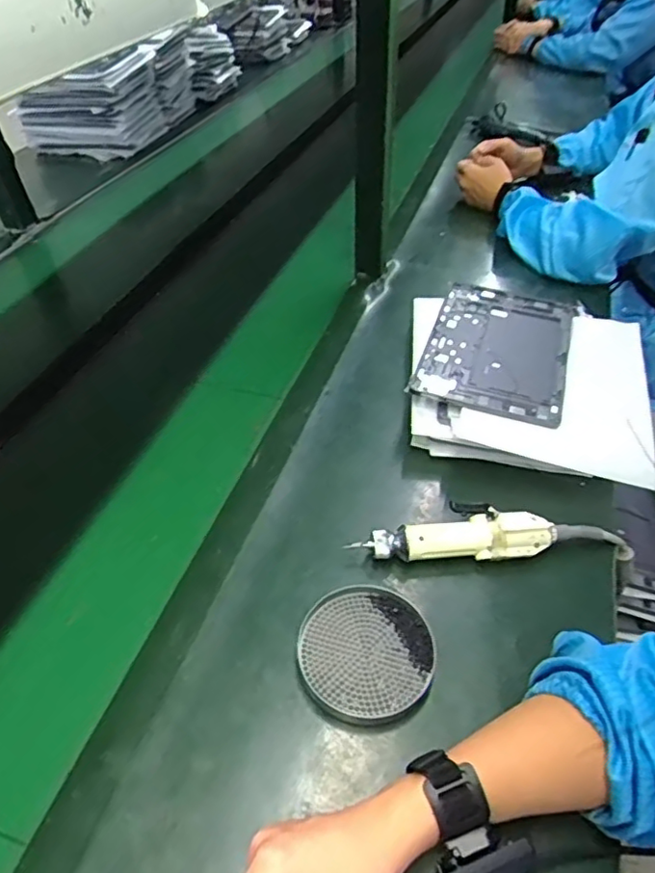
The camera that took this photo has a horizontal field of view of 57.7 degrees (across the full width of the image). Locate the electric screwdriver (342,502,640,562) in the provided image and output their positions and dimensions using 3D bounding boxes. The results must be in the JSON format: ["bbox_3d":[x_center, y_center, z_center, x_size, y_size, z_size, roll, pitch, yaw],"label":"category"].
[{"bbox_3d":[0.168,0.094,0.586,0.271,0.034,0.052,-1,45,-2],"label":"electric screwdriver"}]

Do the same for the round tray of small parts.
[{"bbox_3d":[0.034,0.182,0.511,0.112,0.013,0.111,0,45,0],"label":"round tray of small parts"}]

